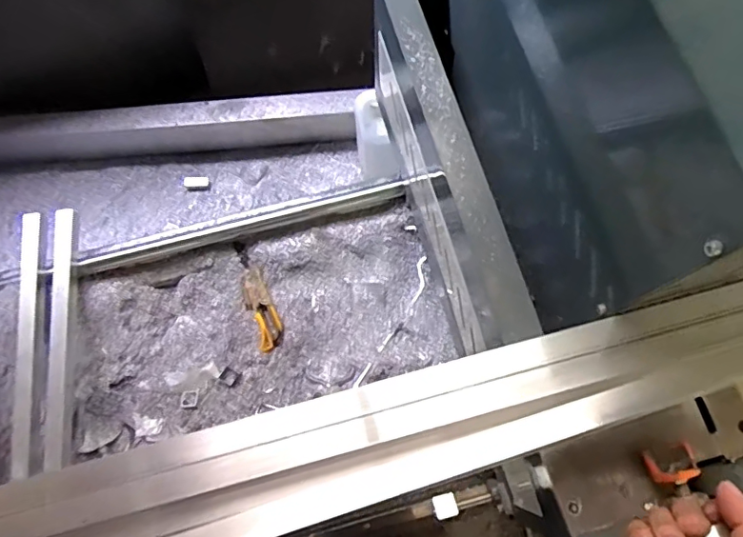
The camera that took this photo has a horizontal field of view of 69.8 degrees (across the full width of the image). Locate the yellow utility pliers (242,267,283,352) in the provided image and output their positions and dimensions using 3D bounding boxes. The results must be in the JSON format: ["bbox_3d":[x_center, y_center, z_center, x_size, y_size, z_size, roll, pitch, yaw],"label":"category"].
[{"bbox_3d":[-0.187,0.069,0.904,0.046,0.018,0.137,-19,87,-5],"label":"yellow utility pliers"}]

